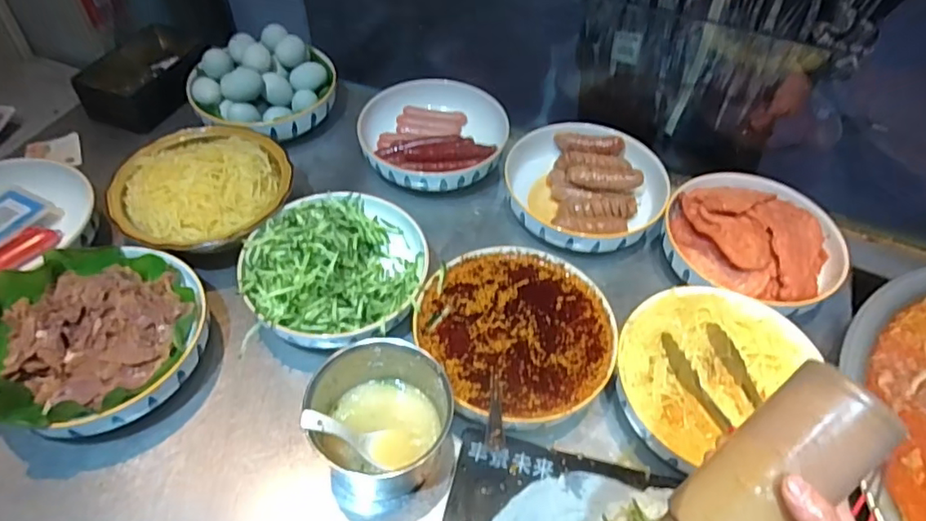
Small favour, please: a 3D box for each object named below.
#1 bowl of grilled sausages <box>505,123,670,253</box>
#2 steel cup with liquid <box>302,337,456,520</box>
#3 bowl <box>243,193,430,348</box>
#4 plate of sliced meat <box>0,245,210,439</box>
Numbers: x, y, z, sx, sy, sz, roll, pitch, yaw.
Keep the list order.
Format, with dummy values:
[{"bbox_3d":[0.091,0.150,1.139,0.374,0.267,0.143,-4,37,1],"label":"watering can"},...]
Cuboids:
[{"bbox_3d":[0.176,-0.100,0.848,0.216,0.063,0.223,8,53,4],"label":"bowl of grilled sausages"},{"bbox_3d":[-0.080,0.174,0.594,0.136,0.103,0.152,-3,53,-4],"label":"steel cup with liquid"},{"bbox_3d":[-0.154,0.008,0.720,0.214,0.074,0.220,1,53,-1],"label":"bowl"},{"bbox_3d":[-0.407,0.080,0.647,0.235,0.077,0.218,1,53,-1],"label":"plate of sliced meat"}]

